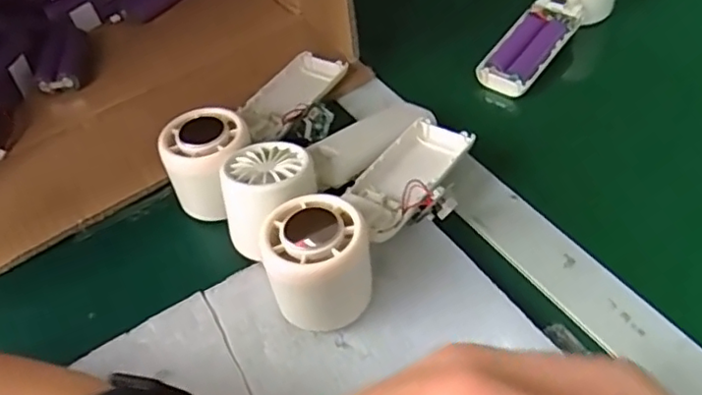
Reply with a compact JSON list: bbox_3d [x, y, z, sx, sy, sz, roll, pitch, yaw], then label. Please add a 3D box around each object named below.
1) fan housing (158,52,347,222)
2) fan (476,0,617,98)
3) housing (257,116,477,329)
[{"bbox_3d":[-0.066,-0.051,0.448,0.057,0.058,0.172,19,41,20],"label":"fan housing"},{"bbox_3d":[0.162,-0.151,0.500,0.054,0.062,0.158,32,59,28],"label":"fan"},{"bbox_3d":[0.017,0.005,0.365,0.063,0.059,0.173,30,58,27],"label":"housing"}]

